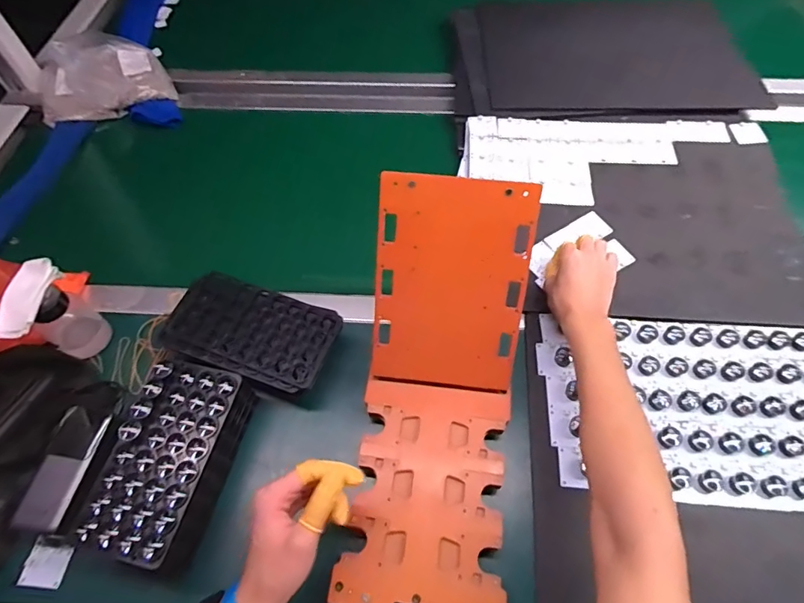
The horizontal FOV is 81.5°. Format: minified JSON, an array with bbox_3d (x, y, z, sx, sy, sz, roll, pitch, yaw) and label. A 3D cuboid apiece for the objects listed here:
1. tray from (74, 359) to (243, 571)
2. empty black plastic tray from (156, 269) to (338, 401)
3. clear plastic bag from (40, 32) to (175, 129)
[{"bbox_3d":[-0.249,0.157,0.487,0.095,0.029,0.195,11,60,8],"label":"tray"},{"bbox_3d":[-0.185,0.034,0.576,0.201,0.024,0.118,17,61,11],"label":"empty black plastic tray"},{"bbox_3d":[-0.576,-0.438,0.888,0.257,0.083,0.180,-11,60,-5],"label":"clear plastic bag"}]

